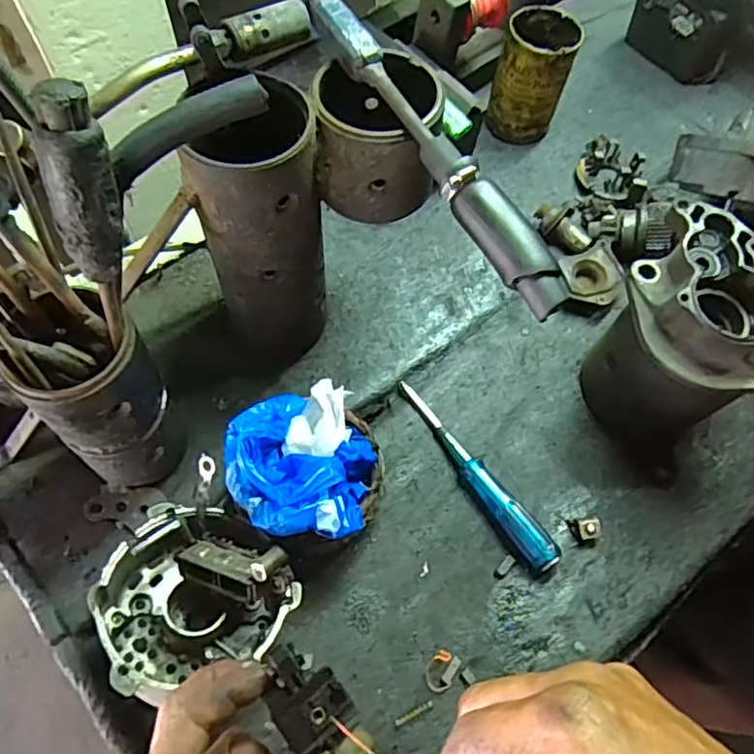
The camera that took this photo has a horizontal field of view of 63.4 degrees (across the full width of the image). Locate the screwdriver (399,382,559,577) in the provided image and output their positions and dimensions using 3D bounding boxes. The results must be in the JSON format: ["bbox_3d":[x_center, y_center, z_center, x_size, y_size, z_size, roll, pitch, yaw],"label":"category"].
[{"bbox_3d":[0.086,0.081,0.525,0.028,0.026,0.191,-29,68,-15],"label":"screwdriver"}]

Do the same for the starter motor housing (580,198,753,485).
[{"bbox_3d":[0.249,-0.021,0.503,0.130,0.166,0.133,30,66,13],"label":"starter motor housing"}]

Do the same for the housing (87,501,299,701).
[{"bbox_3d":[-0.128,0.152,0.428,0.118,0.088,0.113,1,63,-2],"label":"housing"}]

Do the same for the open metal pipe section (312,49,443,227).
[{"bbox_3d":[0.000,-0.168,0.428,0.083,0.087,0.084,-2,63,-3],"label":"open metal pipe section"}]

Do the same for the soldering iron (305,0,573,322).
[{"bbox_3d":[0.029,-0.149,0.372,0.027,0.032,0.271,-27,67,-14],"label":"soldering iron"}]

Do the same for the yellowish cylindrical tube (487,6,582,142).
[{"bbox_3d":[0.167,-0.326,0.667,0.074,0.115,0.077,1,63,-2],"label":"yellowish cylindrical tube"}]

